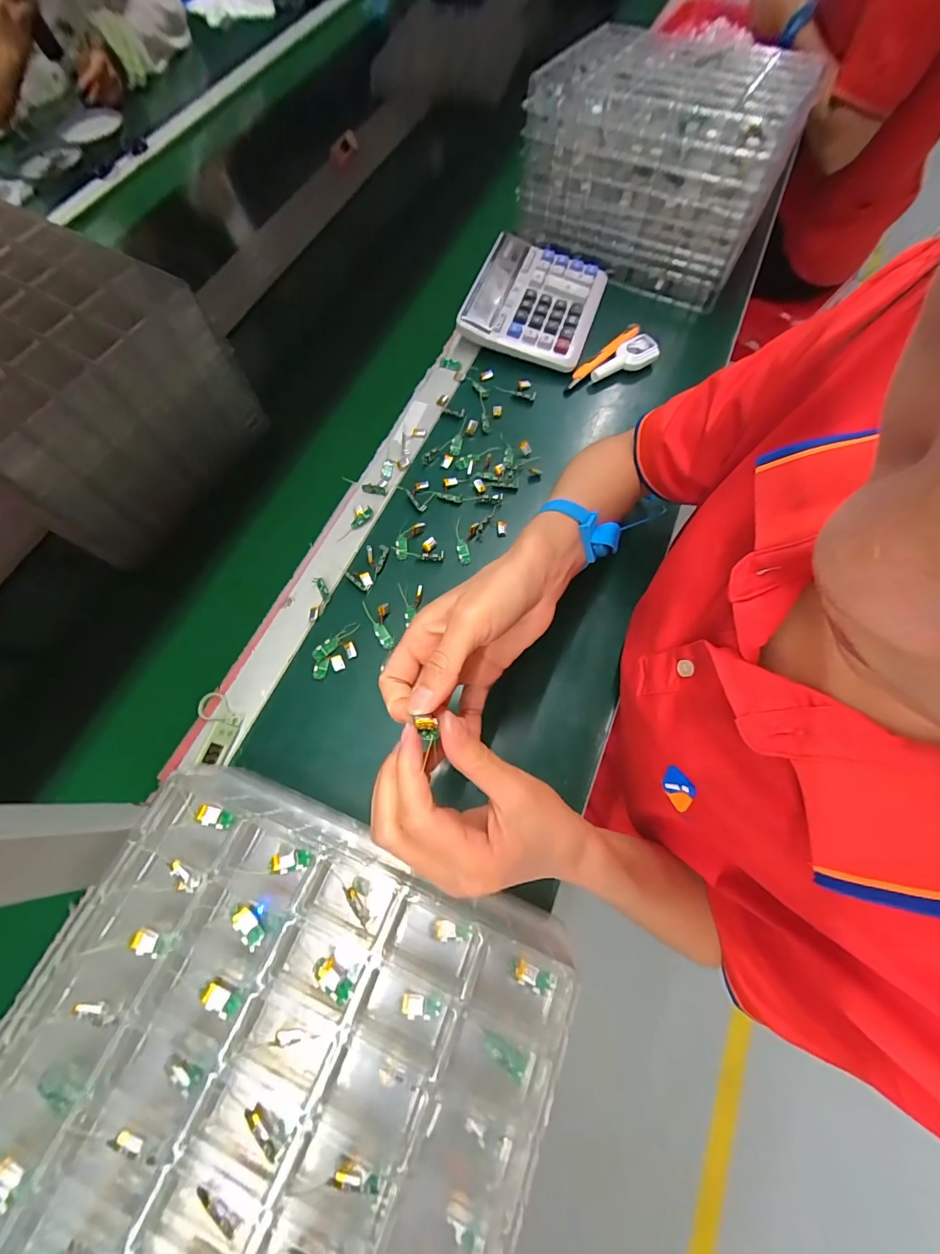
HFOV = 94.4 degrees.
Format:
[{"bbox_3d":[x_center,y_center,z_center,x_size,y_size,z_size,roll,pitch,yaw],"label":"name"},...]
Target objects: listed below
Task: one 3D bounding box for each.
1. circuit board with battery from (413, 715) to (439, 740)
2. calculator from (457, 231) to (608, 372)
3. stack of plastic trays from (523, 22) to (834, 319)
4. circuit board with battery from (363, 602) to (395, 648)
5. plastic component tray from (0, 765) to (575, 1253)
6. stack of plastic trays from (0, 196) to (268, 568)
[{"bbox_3d":[-0.023,0.053,0.226,0.012,0.007,0.013,-6,68,-2],"label":"circuit board with battery"},{"bbox_3d":[0.085,-0.430,0.570,0.163,0.043,0.185,19,69,8],"label":"calculator"},{"bbox_3d":[0.241,-0.610,0.573,0.298,0.154,0.201,26,70,11],"label":"stack of plastic trays"},{"bbox_3d":[-0.088,-0.004,0.432,0.023,0.008,0.051,-17,81,-6],"label":"circuit board with battery"},{"bbox_3d":[-0.110,0.254,0.253,0.289,0.046,0.244,21,69,9],"label":"plastic component tray"},{"bbox_3d":[-0.434,-0.248,0.452,0.275,0.175,0.245,25,70,10],"label":"stack of plastic trays"}]

